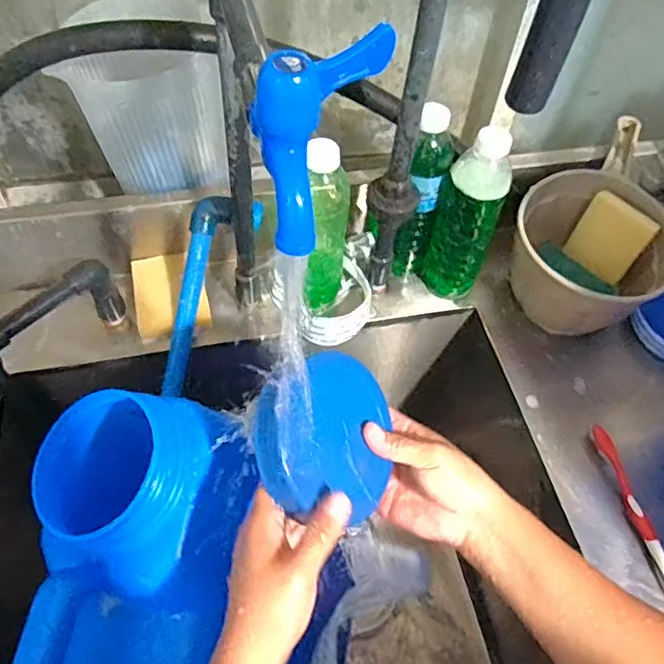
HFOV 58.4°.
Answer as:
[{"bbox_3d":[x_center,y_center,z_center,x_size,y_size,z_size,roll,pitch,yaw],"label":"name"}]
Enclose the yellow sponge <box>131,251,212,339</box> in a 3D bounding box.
[{"bbox_3d":[-0.179,-0.042,0.666,0.077,0.035,0.102,-10,55,-11],"label":"yellow sponge"}]

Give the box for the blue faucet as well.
[{"bbox_3d":[-0.009,-0.094,0.284,0.043,0.081,0.073,26,56,15],"label":"blue faucet"}]

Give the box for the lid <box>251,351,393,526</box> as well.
[{"bbox_3d":[-0.002,0.072,0.418,0.111,0.024,0.109,3,77,-48],"label":"lid"}]

